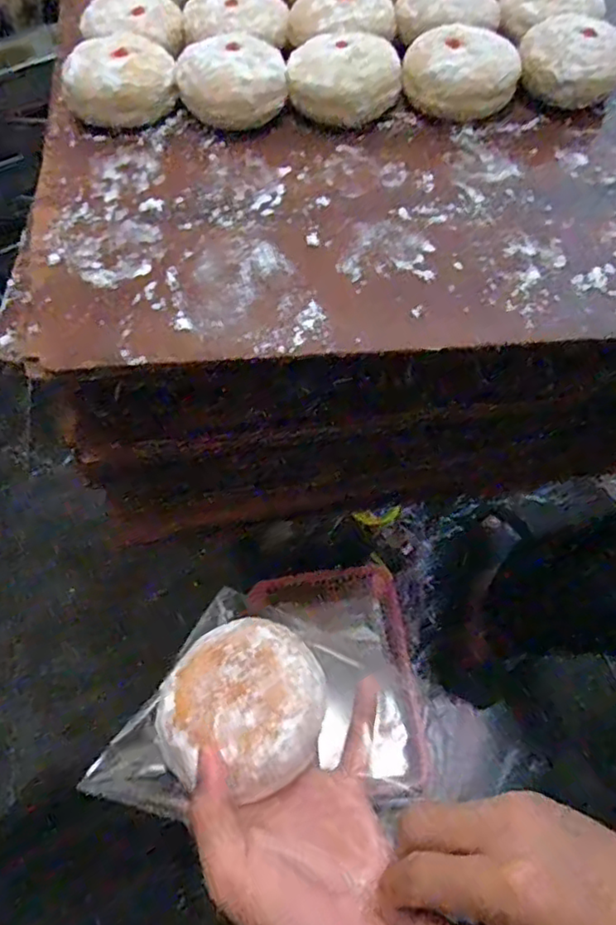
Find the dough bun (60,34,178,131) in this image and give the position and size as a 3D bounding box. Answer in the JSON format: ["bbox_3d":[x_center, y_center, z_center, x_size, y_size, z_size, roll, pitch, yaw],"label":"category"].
[{"bbox_3d":[-0.149,-0.304,0.498,0.088,0.039,0.081,-16,59,-6],"label":"dough bun"}]

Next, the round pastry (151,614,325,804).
[{"bbox_3d":[-0.033,0.126,0.329,0.084,0.028,0.084,-7,43,7],"label":"round pastry"}]

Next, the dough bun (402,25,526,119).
[{"bbox_3d":[0.121,-0.308,0.503,0.092,0.048,0.081,10,60,9],"label":"dough bun"}]

